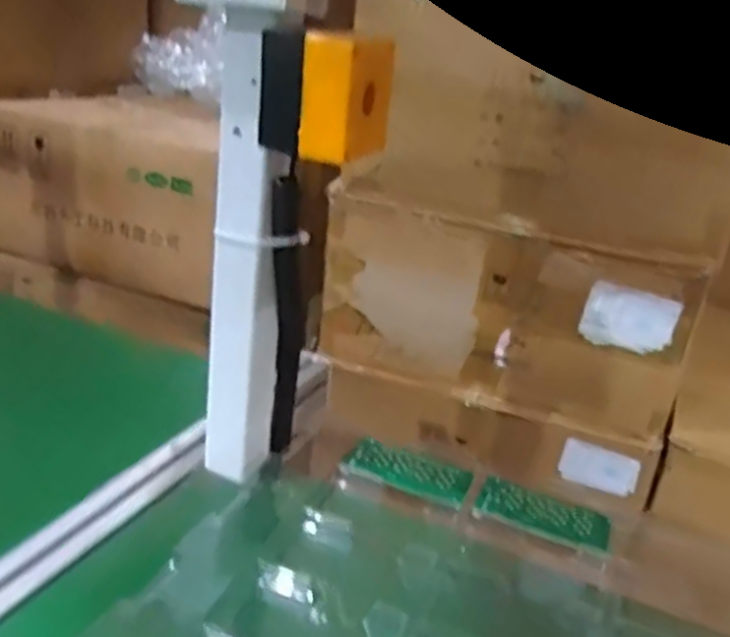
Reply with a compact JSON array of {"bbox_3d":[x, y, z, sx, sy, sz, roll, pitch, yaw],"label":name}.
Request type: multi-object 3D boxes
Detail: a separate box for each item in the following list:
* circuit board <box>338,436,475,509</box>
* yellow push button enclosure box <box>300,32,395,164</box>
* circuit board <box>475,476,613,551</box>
[{"bbox_3d":[0.037,0.130,0.661,0.106,0.006,0.050,17,33,6],"label":"circuit board"},{"bbox_3d":[-0.010,-0.144,0.500,0.038,0.073,0.067,14,23,15],"label":"yellow push button enclosure box"},{"bbox_3d":[0.146,0.159,0.625,0.104,0.007,0.054,19,28,16],"label":"circuit board"}]

